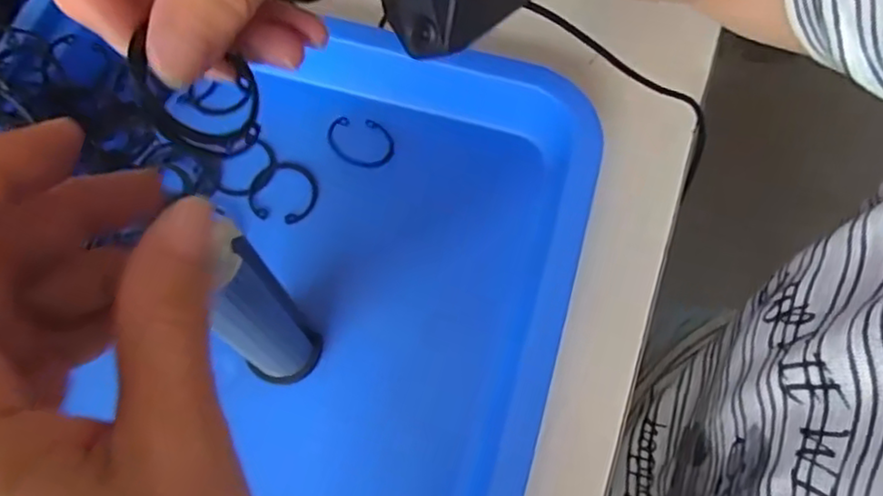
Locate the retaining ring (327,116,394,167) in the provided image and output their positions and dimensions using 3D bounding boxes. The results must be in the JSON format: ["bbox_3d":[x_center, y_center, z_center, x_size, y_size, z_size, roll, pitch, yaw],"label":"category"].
[{"bbox_3d":[-0.044,-0.058,0.353,0.035,0.005,0.033,6,56,-9],"label":"retaining ring"}]

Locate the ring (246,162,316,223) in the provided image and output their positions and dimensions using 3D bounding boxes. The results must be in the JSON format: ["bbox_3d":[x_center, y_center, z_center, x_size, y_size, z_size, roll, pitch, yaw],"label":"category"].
[{"bbox_3d":[-0.085,-0.031,0.350,0.036,0.004,0.035,0,67,0],"label":"ring"}]

